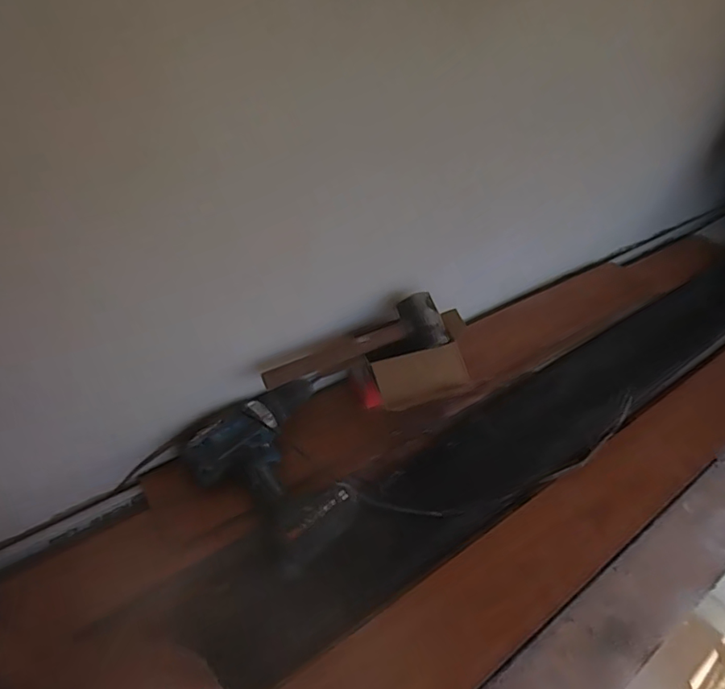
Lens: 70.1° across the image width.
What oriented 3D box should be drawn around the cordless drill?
[{"bbox_3d":[-0.092,0.153,0.654,0.200,0.069,0.181,35,49,28],"label":"cordless drill"}]

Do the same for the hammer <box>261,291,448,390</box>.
[{"bbox_3d":[-0.009,-0.008,0.690,0.259,0.046,0.076,-14,46,-22],"label":"hammer"}]

